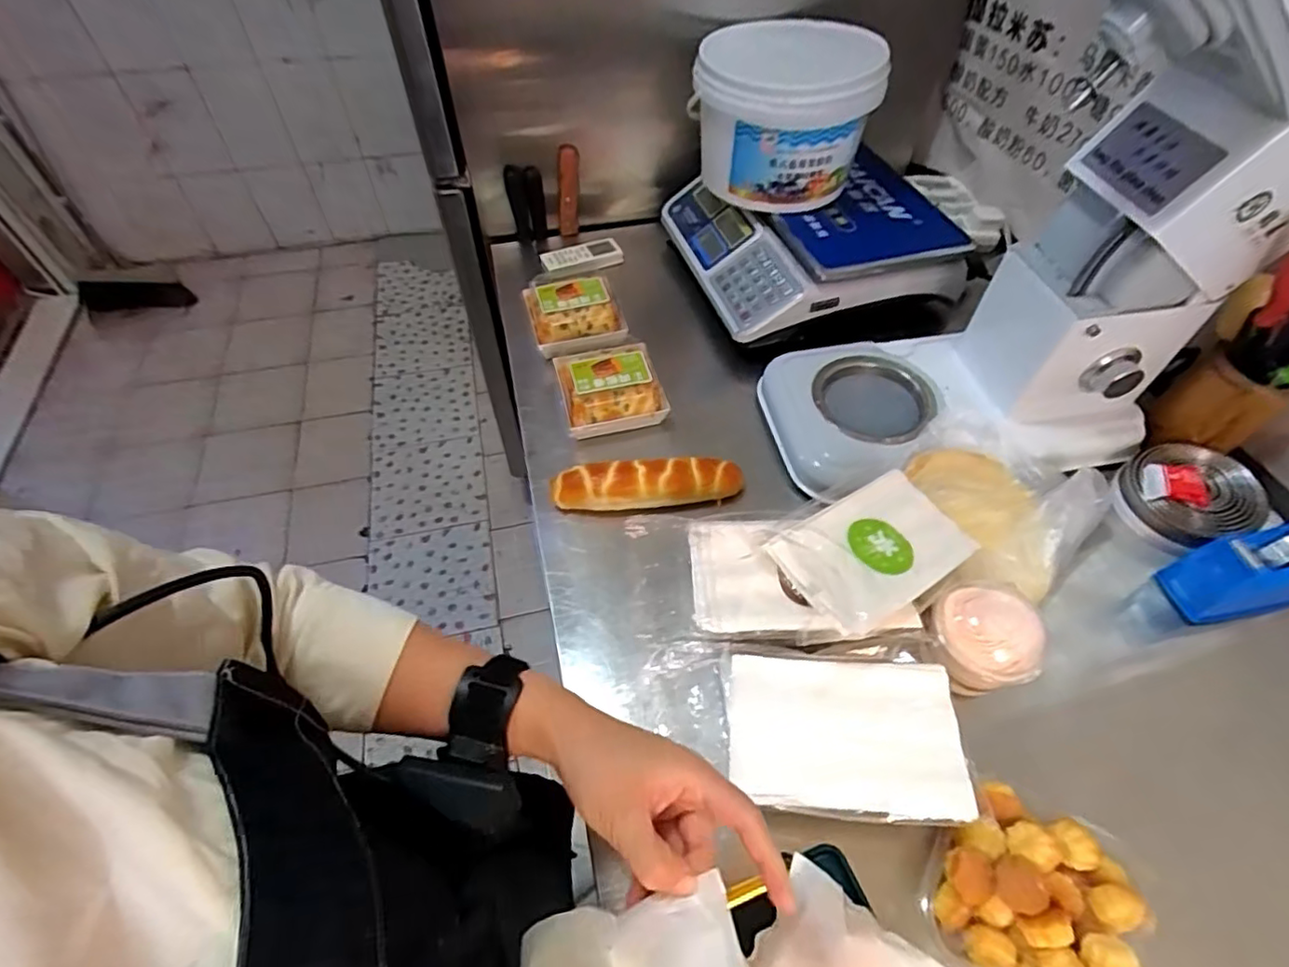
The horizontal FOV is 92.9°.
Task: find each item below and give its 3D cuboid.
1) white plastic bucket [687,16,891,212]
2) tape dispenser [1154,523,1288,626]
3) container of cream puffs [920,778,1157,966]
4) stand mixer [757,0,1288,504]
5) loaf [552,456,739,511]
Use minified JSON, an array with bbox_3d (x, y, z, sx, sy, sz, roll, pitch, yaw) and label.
[{"bbox_3d":[0.174,-0.478,0.805,0.216,0.159,0.186,-1,54,-2],"label":"white plastic bucket"},{"bbox_3d":[0.593,0.081,0.585,0.133,0.092,0.061,-9,54,-8],"label":"tape dispenser"},{"bbox_3d":[0.275,0.301,0.434,0.132,0.049,0.135,31,59,20],"label":"container of cream puffs"},{"bbox_3d":[0.385,-0.241,0.557,0.446,0.522,0.236,-12,55,-10],"label":"stand mixer"},{"bbox_3d":[0.004,-0.001,0.675,0.209,0.048,0.055,-3,54,-4],"label":"loaf"}]

